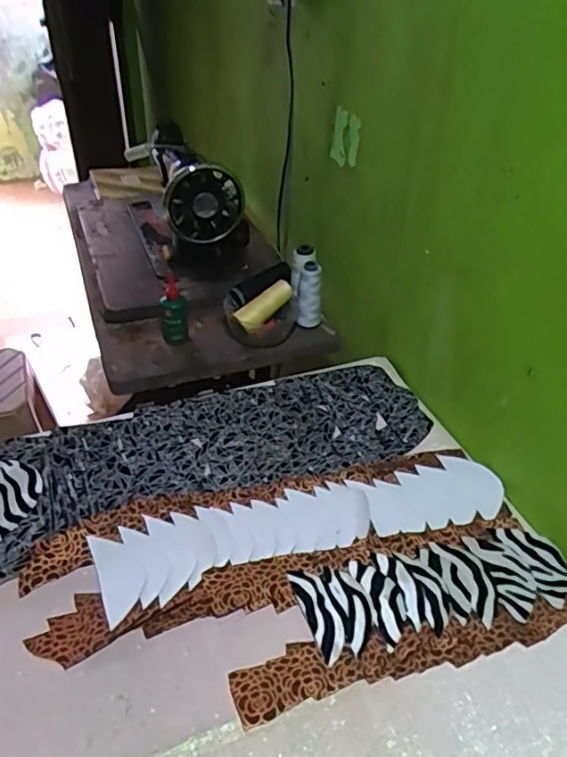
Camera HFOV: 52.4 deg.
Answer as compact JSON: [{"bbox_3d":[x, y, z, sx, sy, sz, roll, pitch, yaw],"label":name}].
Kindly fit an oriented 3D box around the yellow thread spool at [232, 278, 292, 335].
[{"bbox_3d":[-0.032,-0.121,0.950,0.034,0.036,0.115,33,63,33],"label":"yellow thread spool"}]

